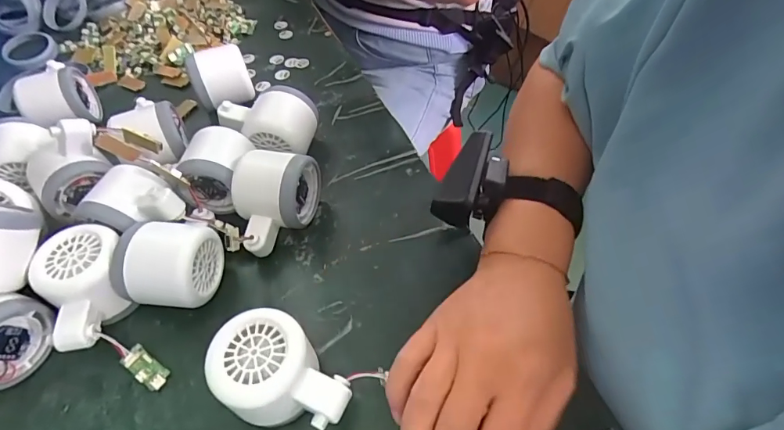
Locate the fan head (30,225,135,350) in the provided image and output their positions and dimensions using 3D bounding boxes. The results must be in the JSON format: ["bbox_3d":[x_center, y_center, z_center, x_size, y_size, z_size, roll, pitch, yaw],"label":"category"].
[{"bbox_3d":[-0.213,0.055,0.312,0.049,0.053,0.080,-17,53,-11],"label":"fan head"}]

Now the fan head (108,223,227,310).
[{"bbox_3d":[-0.163,0.035,0.320,0.066,0.055,0.056,1,51,2],"label":"fan head"}]

